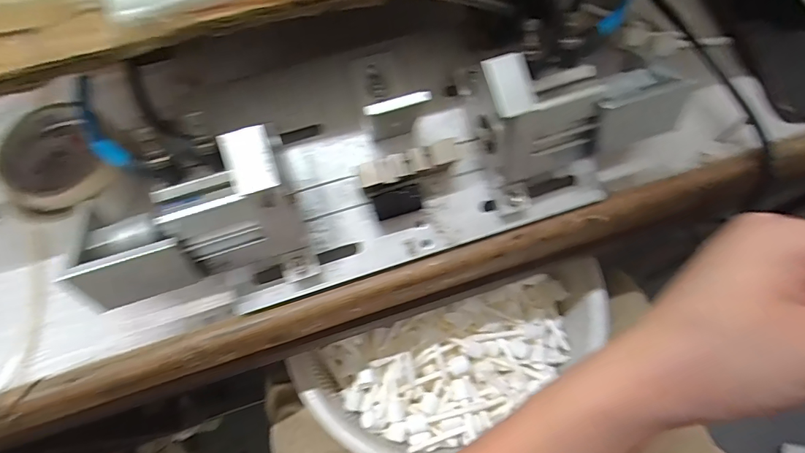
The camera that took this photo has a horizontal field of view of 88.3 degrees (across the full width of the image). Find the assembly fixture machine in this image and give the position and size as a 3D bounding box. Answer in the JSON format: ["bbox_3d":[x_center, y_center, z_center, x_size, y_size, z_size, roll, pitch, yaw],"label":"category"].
[{"bbox_3d":[-0.032,-0.047,0.278,0.338,0.094,0.136,-17,70,-6],"label":"assembly fixture machine"}]

